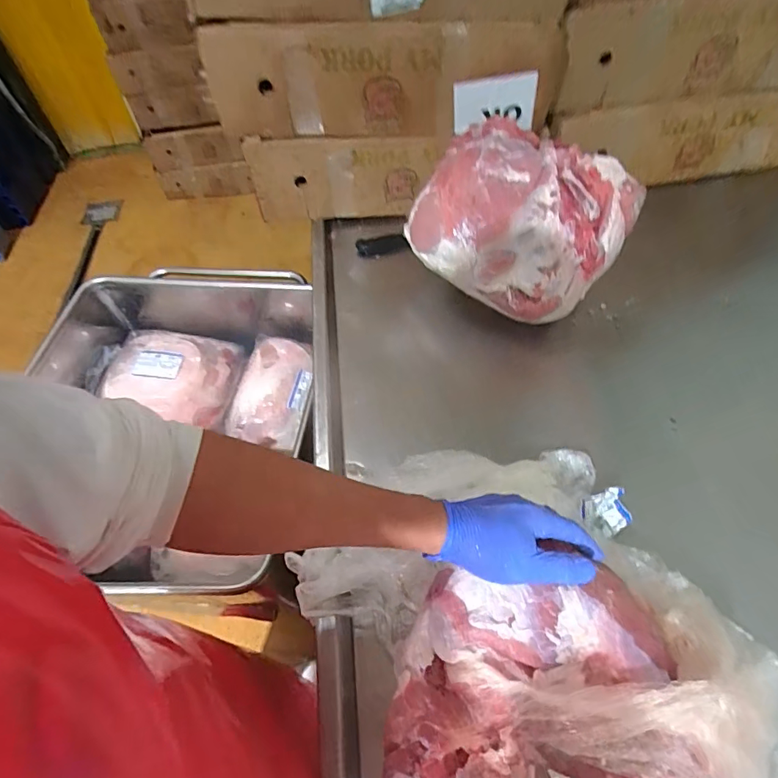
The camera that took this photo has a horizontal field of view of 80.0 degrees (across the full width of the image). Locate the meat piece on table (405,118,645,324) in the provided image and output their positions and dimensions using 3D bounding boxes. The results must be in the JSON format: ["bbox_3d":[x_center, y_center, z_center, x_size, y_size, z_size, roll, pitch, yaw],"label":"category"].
[{"bbox_3d":[0.208,-0.271,0.746,0.227,0.173,0.290,-39,61,-22],"label":"meat piece on table"}]

